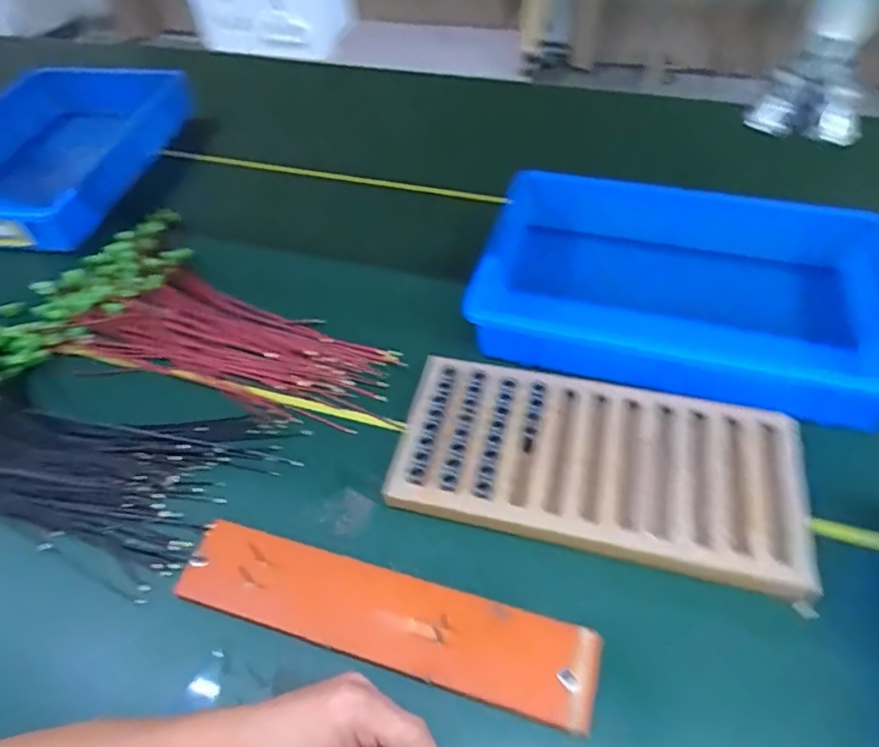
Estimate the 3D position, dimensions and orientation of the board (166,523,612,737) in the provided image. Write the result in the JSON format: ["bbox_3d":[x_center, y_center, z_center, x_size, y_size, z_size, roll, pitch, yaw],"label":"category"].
[{"bbox_3d":[-0.046,0.196,0.483,0.339,0.013,0.071,13,63,11],"label":"board"}]

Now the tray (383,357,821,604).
[{"bbox_3d":[0.148,0.086,0.563,0.367,0.031,0.177,10,51,12],"label":"tray"}]

